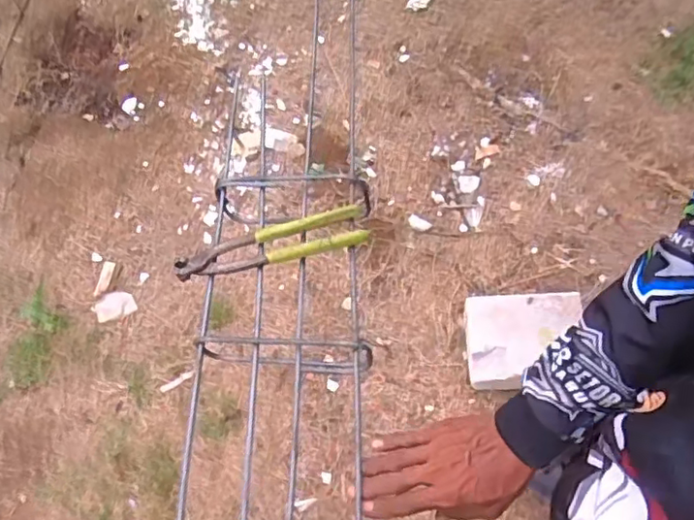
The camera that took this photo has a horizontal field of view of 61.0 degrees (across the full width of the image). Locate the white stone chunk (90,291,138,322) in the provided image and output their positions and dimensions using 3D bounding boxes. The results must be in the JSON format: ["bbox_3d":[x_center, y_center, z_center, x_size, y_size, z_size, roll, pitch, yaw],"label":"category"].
[{"bbox_3d":[-0.605,0.120,1.535,0.101,0.014,0.072,-27,66,-9],"label":"white stone chunk"}]

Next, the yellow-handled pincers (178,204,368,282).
[{"bbox_3d":[-0.087,-0.020,0.670,0.219,0.029,0.051,-13,63,0],"label":"yellow-handled pincers"}]

